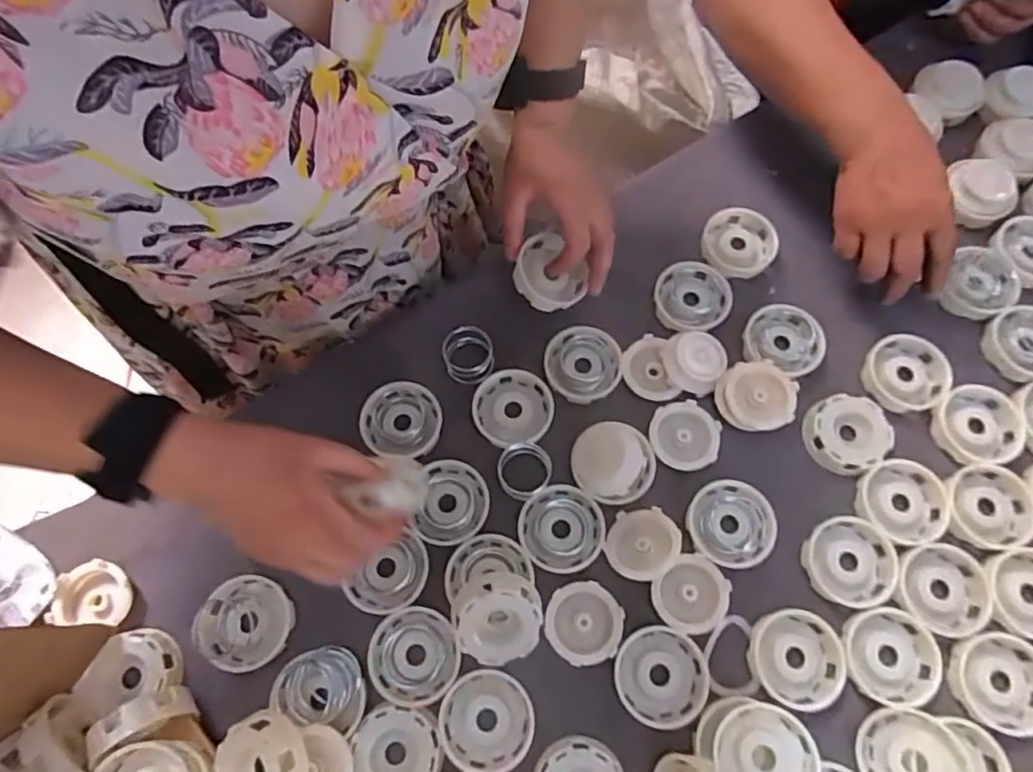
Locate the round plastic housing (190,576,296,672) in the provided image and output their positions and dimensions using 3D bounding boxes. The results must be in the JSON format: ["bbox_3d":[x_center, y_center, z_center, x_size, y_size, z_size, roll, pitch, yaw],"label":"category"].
[{"bbox_3d":[-0.192,0.166,0.432,0.063,0.015,0.058,0,72,-1],"label":"round plastic housing"}]

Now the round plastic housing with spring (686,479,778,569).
[{"bbox_3d":[0.158,0.100,0.457,0.060,0.021,0.061,1,71,-2],"label":"round plastic housing with spring"}]

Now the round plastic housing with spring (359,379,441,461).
[{"bbox_3d":[-0.091,0.026,0.486,0.059,0.025,0.058,1,71,-2],"label":"round plastic housing with spring"}]

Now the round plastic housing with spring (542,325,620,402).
[{"bbox_3d":[0.053,-0.017,0.493,0.060,0.018,0.057,1,71,-2],"label":"round plastic housing with spring"}]

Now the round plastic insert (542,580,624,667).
[{"bbox_3d":[0.047,0.167,0.437,0.051,0.018,0.054,1,71,-2],"label":"round plastic insert"}]

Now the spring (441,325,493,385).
[{"bbox_3d":[-0.039,-0.025,0.493,0.039,0.024,0.039,0,72,-1],"label":"spring"}]

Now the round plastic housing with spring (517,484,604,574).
[{"bbox_3d":[0.032,0.105,0.455,0.060,0.013,0.061,1,71,-2],"label":"round plastic housing with spring"}]

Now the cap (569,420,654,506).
[{"bbox_3d":[0.072,0.057,0.457,0.060,0.032,0.054,28,72,8],"label":"cap"}]

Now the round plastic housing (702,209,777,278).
[{"bbox_3d":[0.194,-0.125,0.537,0.059,0.014,0.066,2,71,-1],"label":"round plastic housing"}]

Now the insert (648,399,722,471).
[{"bbox_3d":[0.129,0.037,0.475,0.051,0.008,0.050,1,71,-2],"label":"insert"}]

